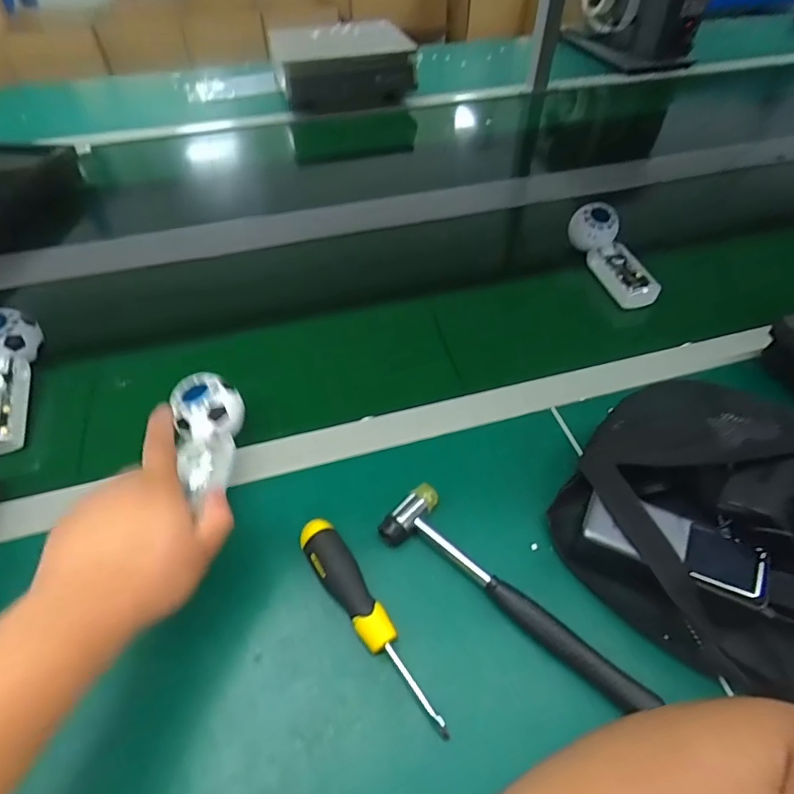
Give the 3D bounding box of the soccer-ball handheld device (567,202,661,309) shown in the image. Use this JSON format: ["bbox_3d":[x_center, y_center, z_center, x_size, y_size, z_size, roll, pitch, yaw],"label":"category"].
[{"bbox_3d":[0.295,-0.195,0.672,0.052,0.051,0.174,-10,51,-9],"label":"soccer-ball handheld device"}]

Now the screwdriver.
[{"bbox_3d":[-0.022,0.173,0.385,0.032,0.026,0.179,-27,55,-21],"label":"screwdriver"}]

